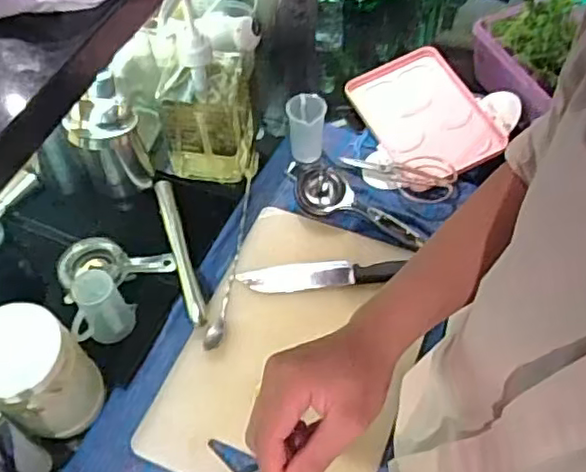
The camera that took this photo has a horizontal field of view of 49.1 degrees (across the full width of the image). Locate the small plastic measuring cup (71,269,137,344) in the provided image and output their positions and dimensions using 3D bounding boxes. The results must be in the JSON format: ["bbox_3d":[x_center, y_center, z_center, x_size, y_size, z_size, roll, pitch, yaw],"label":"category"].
[{"bbox_3d":[-0.217,0.077,0.719,0.062,0.079,0.058,-1,55,1],"label":"small plastic measuring cup"}]

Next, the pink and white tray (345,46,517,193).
[{"bbox_3d":[0.184,-0.170,0.905,0.219,0.022,0.208,-26,67,-4],"label":"pink and white tray"}]

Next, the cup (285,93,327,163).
[{"bbox_3d":[0.018,-0.149,0.870,0.050,0.082,0.048,-1,55,1],"label":"cup"}]

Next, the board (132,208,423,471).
[{"bbox_3d":[-0.003,0.121,0.718,0.262,0.027,0.340,16,59,16],"label":"board"}]

